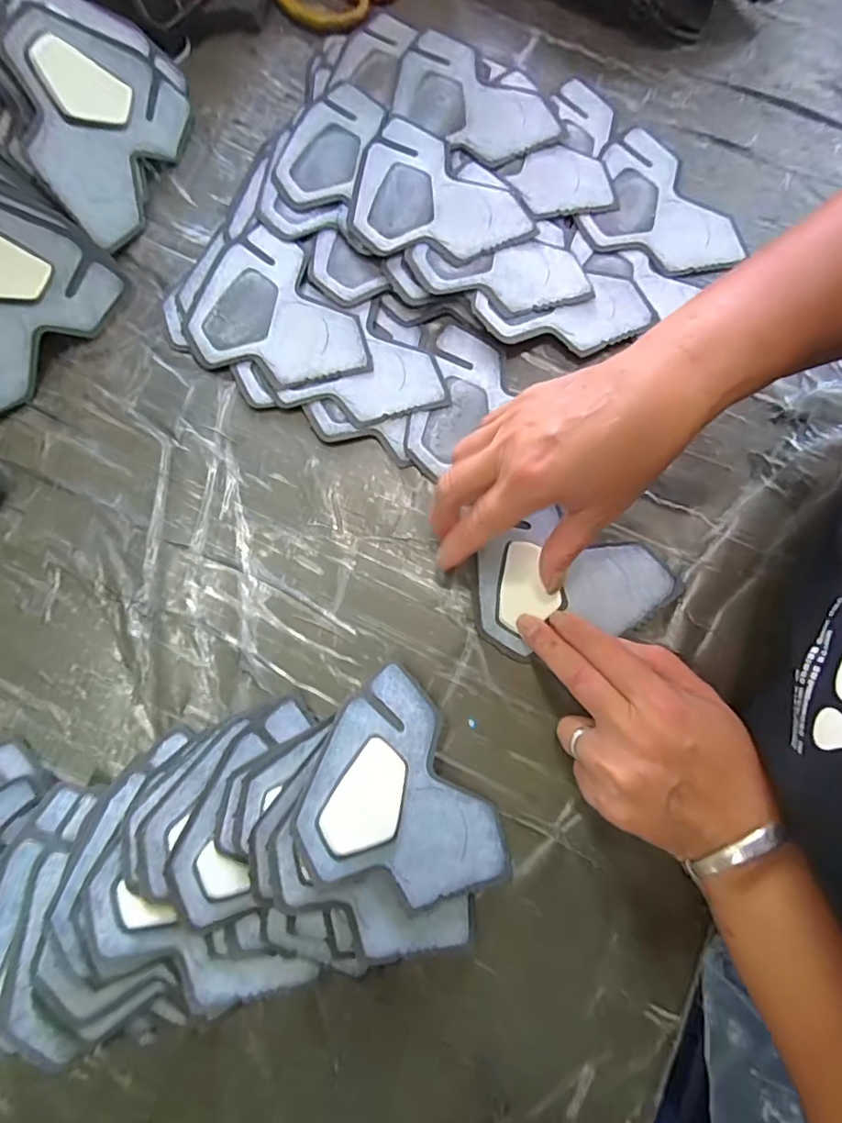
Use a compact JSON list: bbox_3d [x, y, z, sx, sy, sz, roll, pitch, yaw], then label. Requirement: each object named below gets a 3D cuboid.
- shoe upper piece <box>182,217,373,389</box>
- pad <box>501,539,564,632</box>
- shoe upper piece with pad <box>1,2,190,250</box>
[{"bbox_3d":[-0.090,-0.169,0.361,0.121,0.010,0.101,16,79,2],"label":"shoe upper piece"},{"bbox_3d":[0.066,0.015,0.325,0.035,0.005,0.051,12,79,1],"label":"pad"},{"bbox_3d":[-0.210,-0.289,0.347,0.012,0.096,0.128,19,80,37],"label":"shoe upper piece with pad"}]

